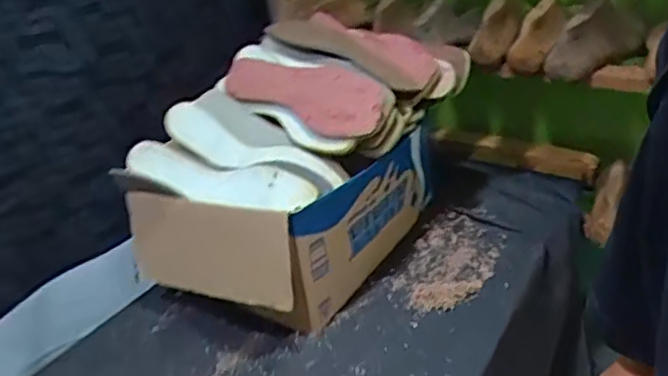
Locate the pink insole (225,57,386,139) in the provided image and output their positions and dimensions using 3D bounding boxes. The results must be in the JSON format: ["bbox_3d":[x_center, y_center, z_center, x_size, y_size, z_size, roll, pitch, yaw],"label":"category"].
[{"bbox_3d":[-0.036,-0.125,0.810,0.232,0.055,0.099,19,36,18],"label":"pink insole"}]

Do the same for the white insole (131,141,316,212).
[{"bbox_3d":[-0.133,-0.013,0.760,0.233,0.050,0.074,12,30,1],"label":"white insole"}]

